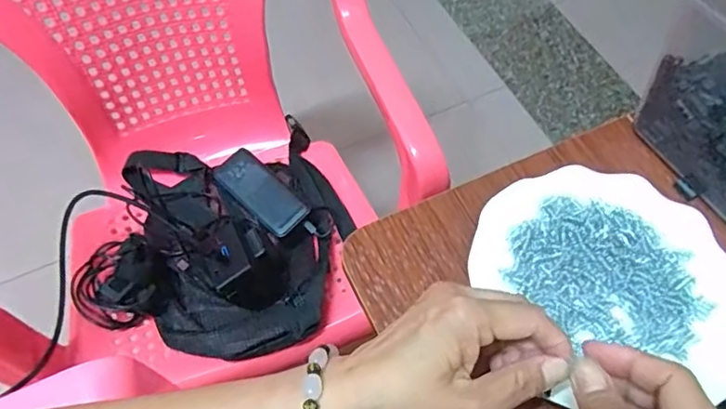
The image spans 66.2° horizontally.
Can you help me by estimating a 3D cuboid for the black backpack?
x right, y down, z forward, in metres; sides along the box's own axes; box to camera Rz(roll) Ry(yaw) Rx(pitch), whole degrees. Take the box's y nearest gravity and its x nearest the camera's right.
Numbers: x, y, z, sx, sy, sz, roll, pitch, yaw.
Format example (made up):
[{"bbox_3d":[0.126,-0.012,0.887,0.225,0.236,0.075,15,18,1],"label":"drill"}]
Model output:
[{"bbox_3d":[-0.143,0.031,0.666,0.249,0.085,0.291,-17,62,-9],"label":"black backpack"}]

